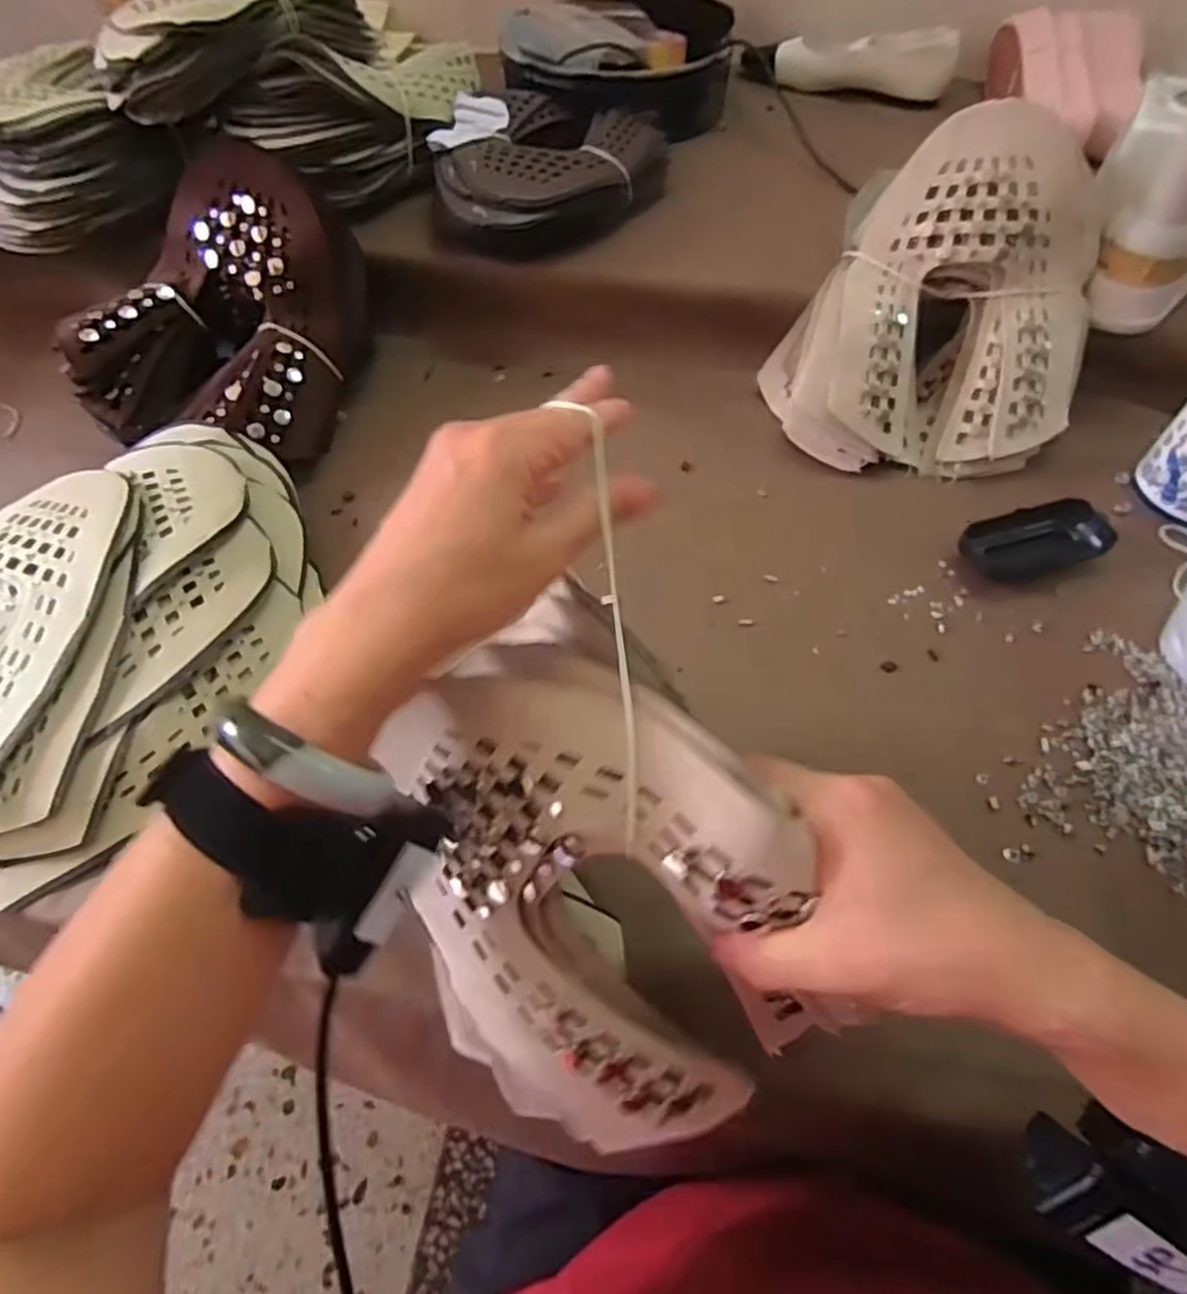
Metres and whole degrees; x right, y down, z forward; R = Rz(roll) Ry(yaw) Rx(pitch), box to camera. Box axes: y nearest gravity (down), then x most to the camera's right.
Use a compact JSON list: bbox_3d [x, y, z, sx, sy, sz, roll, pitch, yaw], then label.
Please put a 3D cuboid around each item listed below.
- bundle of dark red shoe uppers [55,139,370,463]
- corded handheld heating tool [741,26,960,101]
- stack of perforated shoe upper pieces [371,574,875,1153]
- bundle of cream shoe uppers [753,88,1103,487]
[{"bbox_3d":[-0.315,-0.291,0.602,0.193,0.151,0.217,8,56,6],"label":"bundle of dark red shoe uppers"},{"bbox_3d":[0.307,-0.712,0.870,0.249,0.053,0.047,11,56,8],"label":"corded handheld heating tool"},{"bbox_3d":[-0.008,0.106,0.313,0.140,0.163,0.201,-31,61,-19],"label":"stack of perforated shoe upper pieces"},{"bbox_3d":[0.299,-0.279,0.603,0.242,0.277,0.095,16,17,-3],"label":"bundle of cream shoe uppers"}]

